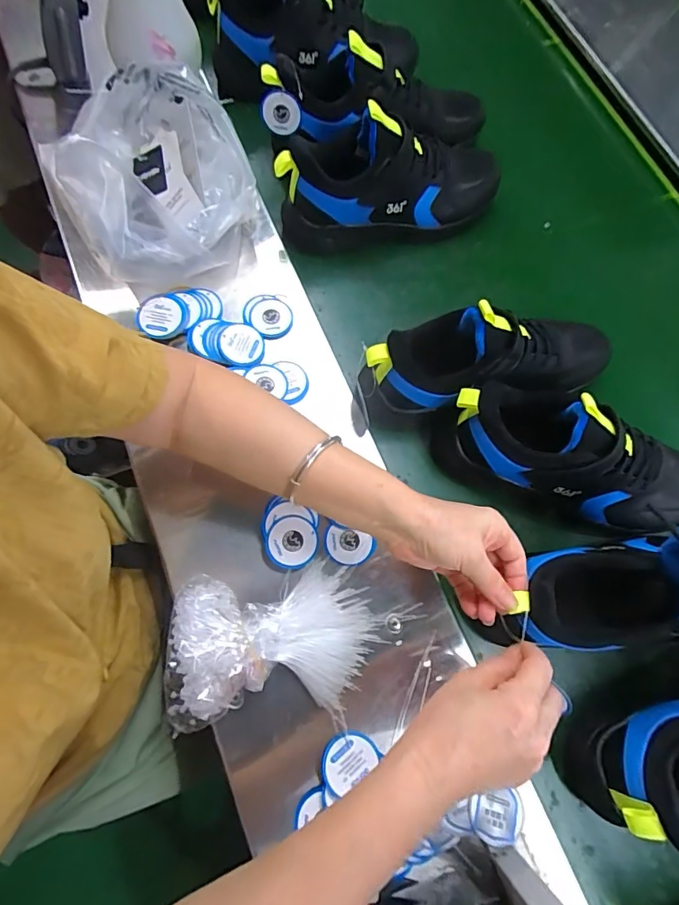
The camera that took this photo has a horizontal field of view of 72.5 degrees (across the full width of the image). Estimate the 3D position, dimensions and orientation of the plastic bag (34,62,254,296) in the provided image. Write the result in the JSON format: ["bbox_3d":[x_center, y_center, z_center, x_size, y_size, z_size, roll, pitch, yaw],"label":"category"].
[{"bbox_3d":[-0.195,-0.288,0.507,0.189,0.133,0.193,-28,69,-11],"label":"plastic bag"}]

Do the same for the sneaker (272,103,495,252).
[{"bbox_3d":[0.064,-0.341,0.571,0.278,0.158,0.110,-11,67,-5],"label":"sneaker"}]

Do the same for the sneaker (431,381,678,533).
[{"bbox_3d":[0.232,0.002,0.458,0.280,0.108,0.095,14,67,6],"label":"sneaker"}]

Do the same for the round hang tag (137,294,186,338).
[{"bbox_3d":[-0.189,-0.146,0.493,0.047,0.004,0.050,3,75,-9],"label":"round hang tag"}]

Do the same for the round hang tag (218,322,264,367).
[{"bbox_3d":[-0.107,-0.118,0.506,0.048,0.008,0.046,0,90,-6],"label":"round hang tag"}]

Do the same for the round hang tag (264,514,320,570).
[{"bbox_3d":[-0.045,0.085,0.440,0.047,0.005,0.048,1,72,-4],"label":"round hang tag"}]

